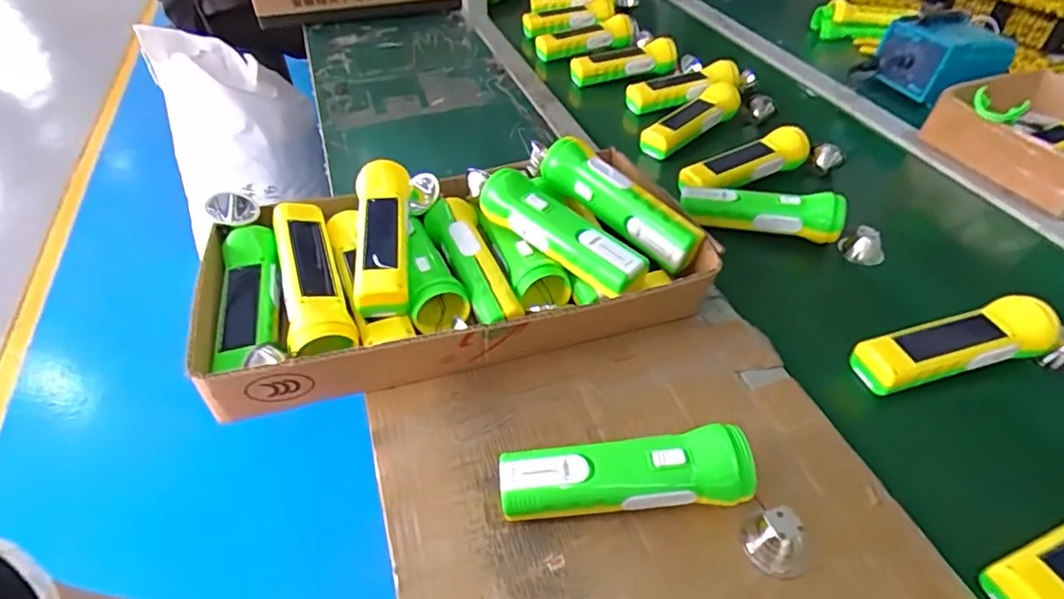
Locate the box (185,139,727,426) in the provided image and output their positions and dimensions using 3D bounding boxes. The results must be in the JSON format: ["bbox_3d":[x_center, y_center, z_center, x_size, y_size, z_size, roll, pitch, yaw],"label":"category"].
[{"bbox_3d":[-0.071,-0.039,0.500,0.414,0.091,0.211,-11,46,-12],"label":"box"}]

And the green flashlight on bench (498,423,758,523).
[{"bbox_3d":[0.061,0.119,0.375,0.165,0.048,0.044,-2,44,-3],"label":"green flashlight on bench"}]

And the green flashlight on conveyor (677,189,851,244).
[{"bbox_3d":[0.247,-0.098,0.603,0.166,0.042,0.040,13,46,12],"label":"green flashlight on conveyor"}]

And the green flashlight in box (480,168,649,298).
[{"bbox_3d":[0.022,-0.063,0.494,0.044,0.041,0.171,-33,54,-31],"label":"green flashlight in box"}]

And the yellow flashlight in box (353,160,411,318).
[{"bbox_3d":[-0.134,-0.061,0.493,0.050,0.039,0.160,-4,44,-7],"label":"yellow flashlight in box"}]

